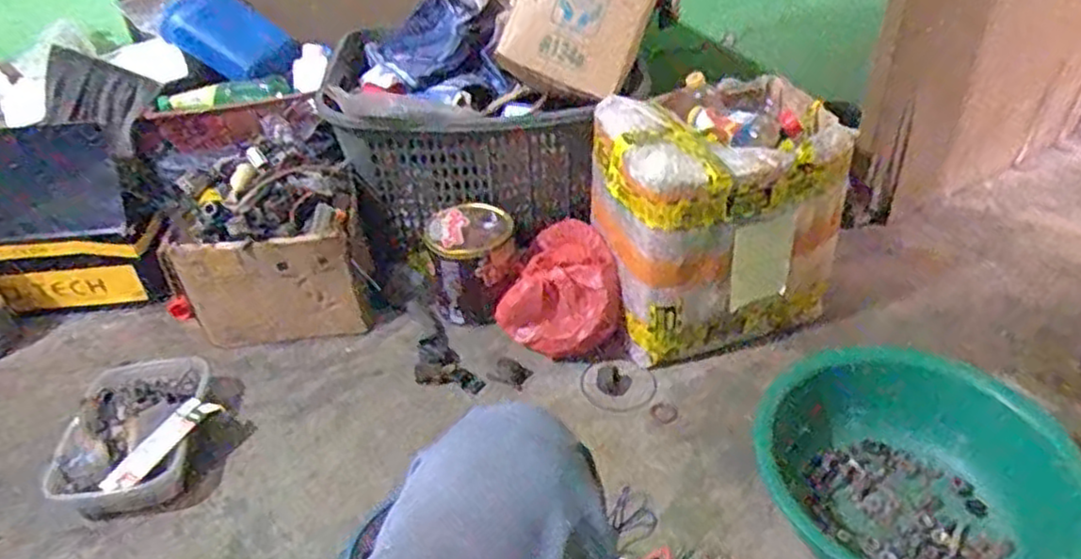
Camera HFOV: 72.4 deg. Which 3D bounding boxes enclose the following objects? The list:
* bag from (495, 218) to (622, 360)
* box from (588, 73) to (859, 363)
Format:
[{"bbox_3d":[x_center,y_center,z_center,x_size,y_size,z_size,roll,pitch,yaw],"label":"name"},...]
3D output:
[{"bbox_3d":[0.023,0.012,1.202,0.189,0.177,0.185,-5,38,-2],"label":"bag"},{"bbox_3d":[0.270,-0.094,1.174,0.358,0.358,0.258,-14,39,-13],"label":"box"}]

